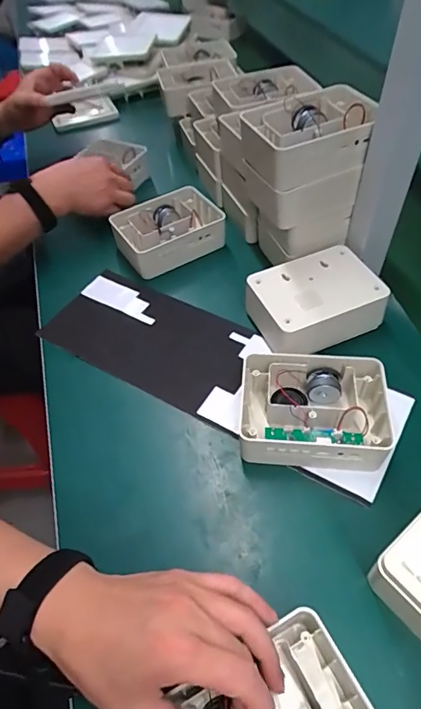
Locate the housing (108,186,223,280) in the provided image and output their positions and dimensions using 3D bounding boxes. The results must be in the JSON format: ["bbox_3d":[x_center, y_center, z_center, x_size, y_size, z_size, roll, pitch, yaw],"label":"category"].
[{"bbox_3d":[-0.060,-0.178,0.663,0.154,0.051,0.122,-25,53,-17],"label":"housing"}]

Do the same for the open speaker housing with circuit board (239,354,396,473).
[{"bbox_3d":[0.104,0.058,0.458,0.144,0.051,0.104,2,50,5],"label":"open speaker housing with circuit board"}]

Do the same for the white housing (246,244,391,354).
[{"bbox_3d":[0.120,-0.059,0.542,0.154,0.064,0.107,-21,52,-13],"label":"white housing"}]

